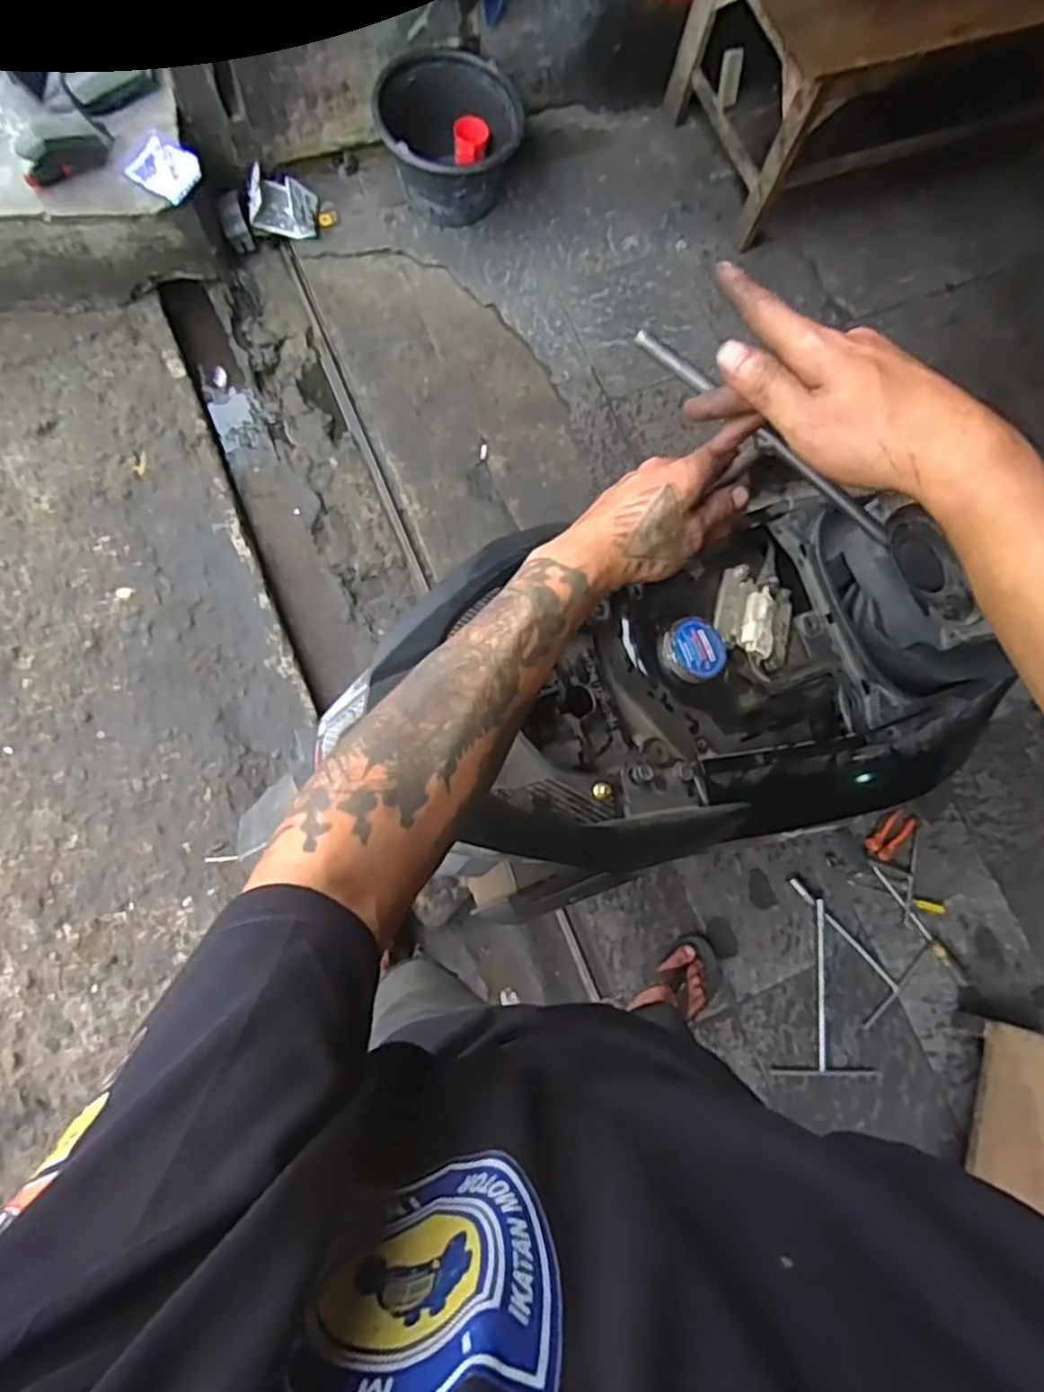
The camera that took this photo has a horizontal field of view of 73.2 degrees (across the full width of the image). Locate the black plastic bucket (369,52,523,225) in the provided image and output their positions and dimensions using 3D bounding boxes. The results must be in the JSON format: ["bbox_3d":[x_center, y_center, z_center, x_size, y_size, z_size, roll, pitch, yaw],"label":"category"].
[{"bbox_3d":[-0.153,-1.139,1.469,0.291,0.183,0.265,2,78,-8],"label":"black plastic bucket"}]

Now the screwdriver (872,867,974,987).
[{"bbox_3d":[0.751,0.433,1.319,0.024,0.027,0.266,-35,85,-13],"label":"screwdriver"}]

